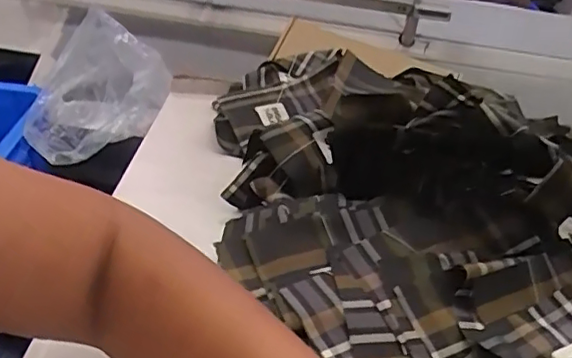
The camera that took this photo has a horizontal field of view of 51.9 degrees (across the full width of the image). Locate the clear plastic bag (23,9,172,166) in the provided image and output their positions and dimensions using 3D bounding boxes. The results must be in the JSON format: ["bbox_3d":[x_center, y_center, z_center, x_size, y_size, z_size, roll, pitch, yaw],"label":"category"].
[{"bbox_3d":[-0.236,-0.131,0.755,0.169,0.143,0.124,0,33,-15],"label":"clear plastic bag"}]

